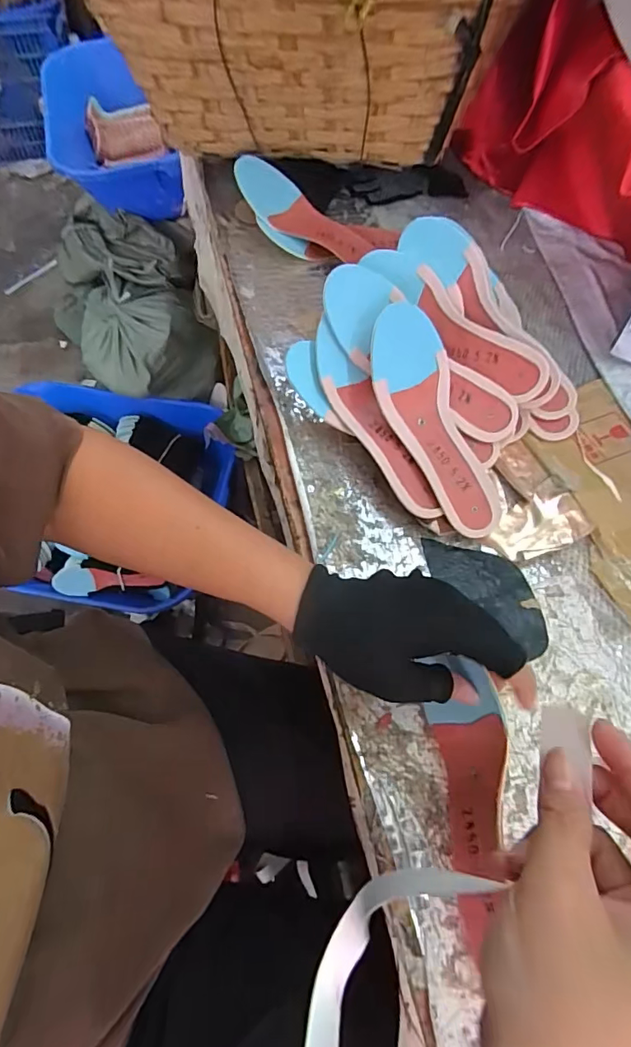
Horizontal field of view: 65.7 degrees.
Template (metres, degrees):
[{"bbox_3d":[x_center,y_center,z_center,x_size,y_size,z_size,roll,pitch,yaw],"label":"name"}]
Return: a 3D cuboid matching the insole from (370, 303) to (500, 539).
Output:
[{"bbox_3d":[0.097,-0.085,0.417,0.068,0.017,0.200,-19,87,-8],"label":"insole"}]

